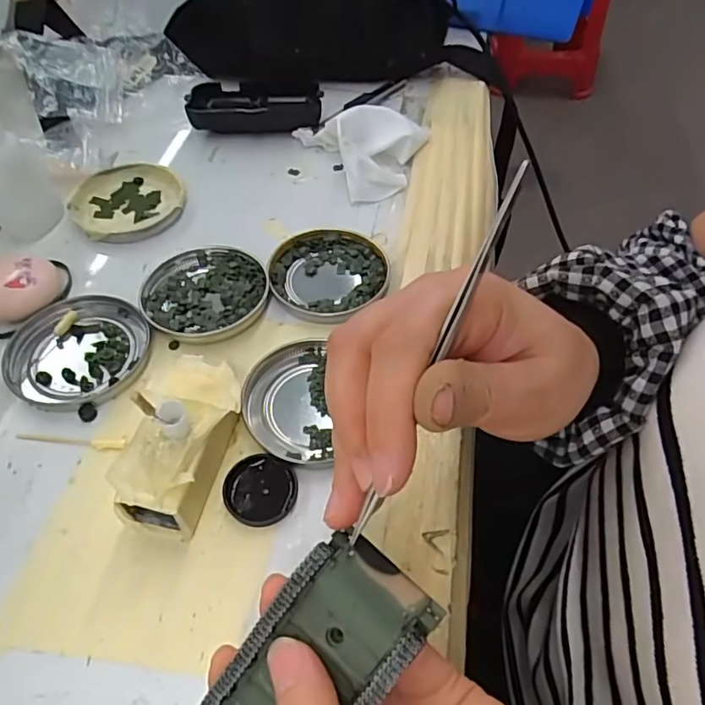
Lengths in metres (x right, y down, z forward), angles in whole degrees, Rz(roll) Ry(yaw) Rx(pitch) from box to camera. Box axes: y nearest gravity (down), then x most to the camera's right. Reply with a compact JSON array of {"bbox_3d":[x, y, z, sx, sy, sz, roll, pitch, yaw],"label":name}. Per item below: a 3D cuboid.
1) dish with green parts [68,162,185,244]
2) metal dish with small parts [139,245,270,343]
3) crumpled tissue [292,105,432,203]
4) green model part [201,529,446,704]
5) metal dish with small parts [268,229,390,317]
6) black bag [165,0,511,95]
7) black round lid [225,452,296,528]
[{"bbox_3d":[-0.166,-0.112,0.408,0.077,0.011,0.077,1,53,-1],"label":"dish with green parts"},{"bbox_3d":[-0.095,-0.040,0.353,0.077,0.009,0.076,1,53,-1],"label":"metal dish with small parts"},{"bbox_3d":[0.018,-0.173,0.438,0.093,0.035,0.100,-22,57,-17],"label":"crumpled tissue"},{"bbox_3d":[-0.017,0.107,0.175,0.043,0.019,0.094,39,97,24],"label":"green model part"},{"bbox_3d":[-0.015,-0.054,0.365,0.078,0.007,0.072,1,53,-1],"label":"metal dish with small parts"},{"bbox_3d":[-0.008,-0.319,0.505,0.292,0.091,0.114,8,54,5],"label":"black bag"},{"bbox_3d":[-0.045,0.068,0.274,0.034,0.008,0.034,1,53,-1],"label":"black round lid"}]

